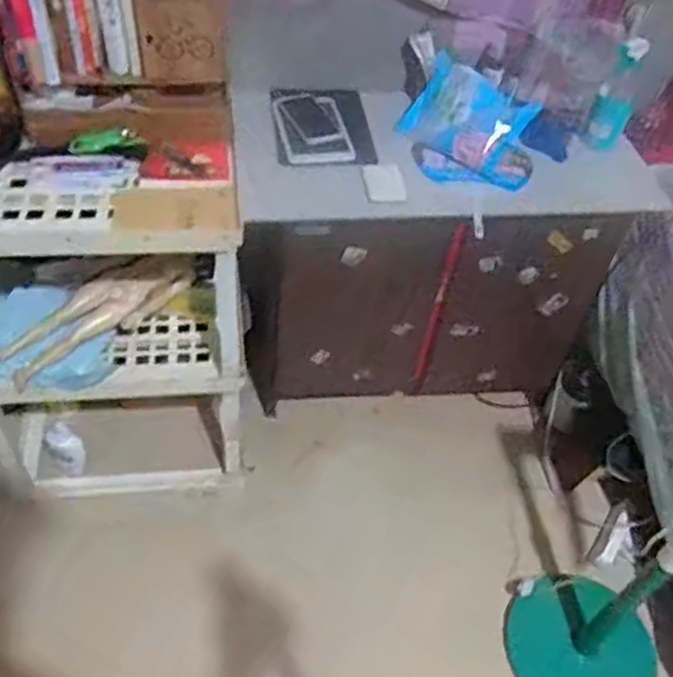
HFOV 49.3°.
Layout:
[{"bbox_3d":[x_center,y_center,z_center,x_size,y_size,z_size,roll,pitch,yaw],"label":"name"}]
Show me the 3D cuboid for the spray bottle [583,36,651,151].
[{"bbox_3d":[0.544,-0.475,1.417,0.075,0.204,0.083,23,50,14],"label":"spray bottle"}]

